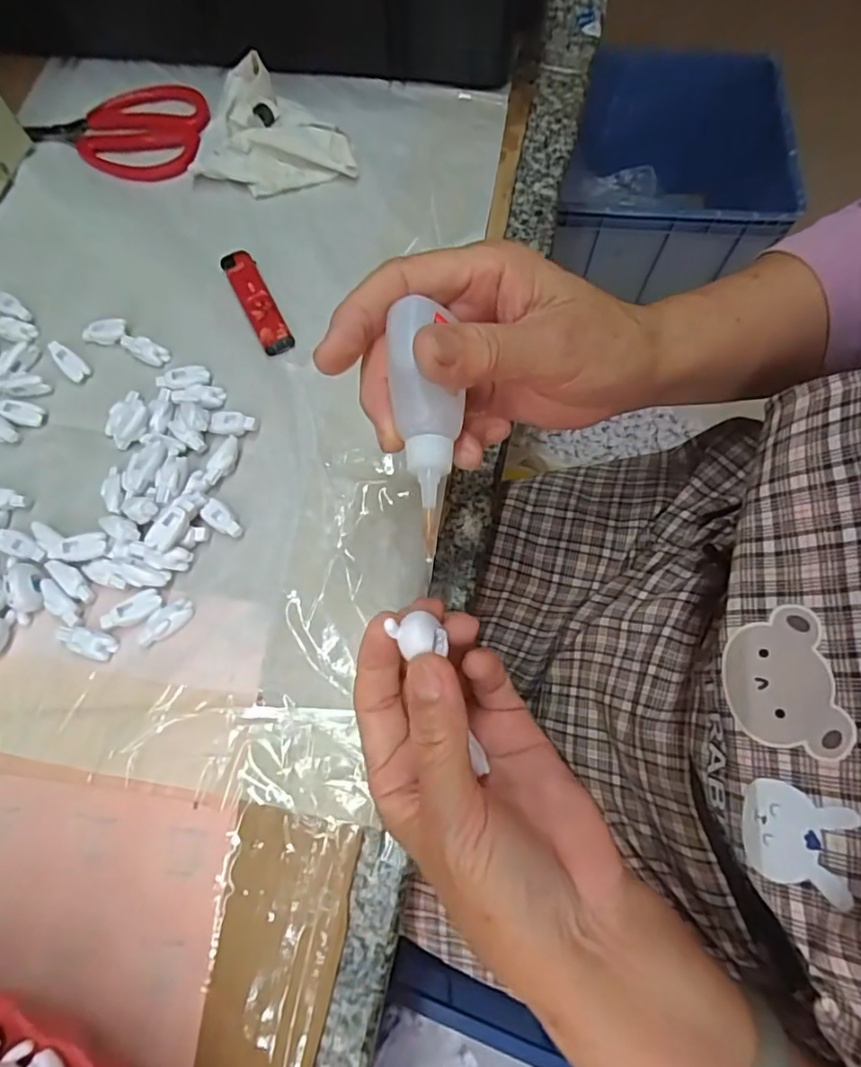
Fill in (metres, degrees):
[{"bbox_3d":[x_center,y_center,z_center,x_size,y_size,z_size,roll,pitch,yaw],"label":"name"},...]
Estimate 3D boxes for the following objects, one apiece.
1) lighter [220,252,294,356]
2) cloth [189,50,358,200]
[{"bbox_3d":[-0.105,-0.141,0.342,0.019,0.011,0.077,-27,72,-7],"label":"lighter"},{"bbox_3d":[-0.107,-0.269,0.371,0.099,0.034,0.080,-11,71,-2],"label":"cloth"}]

